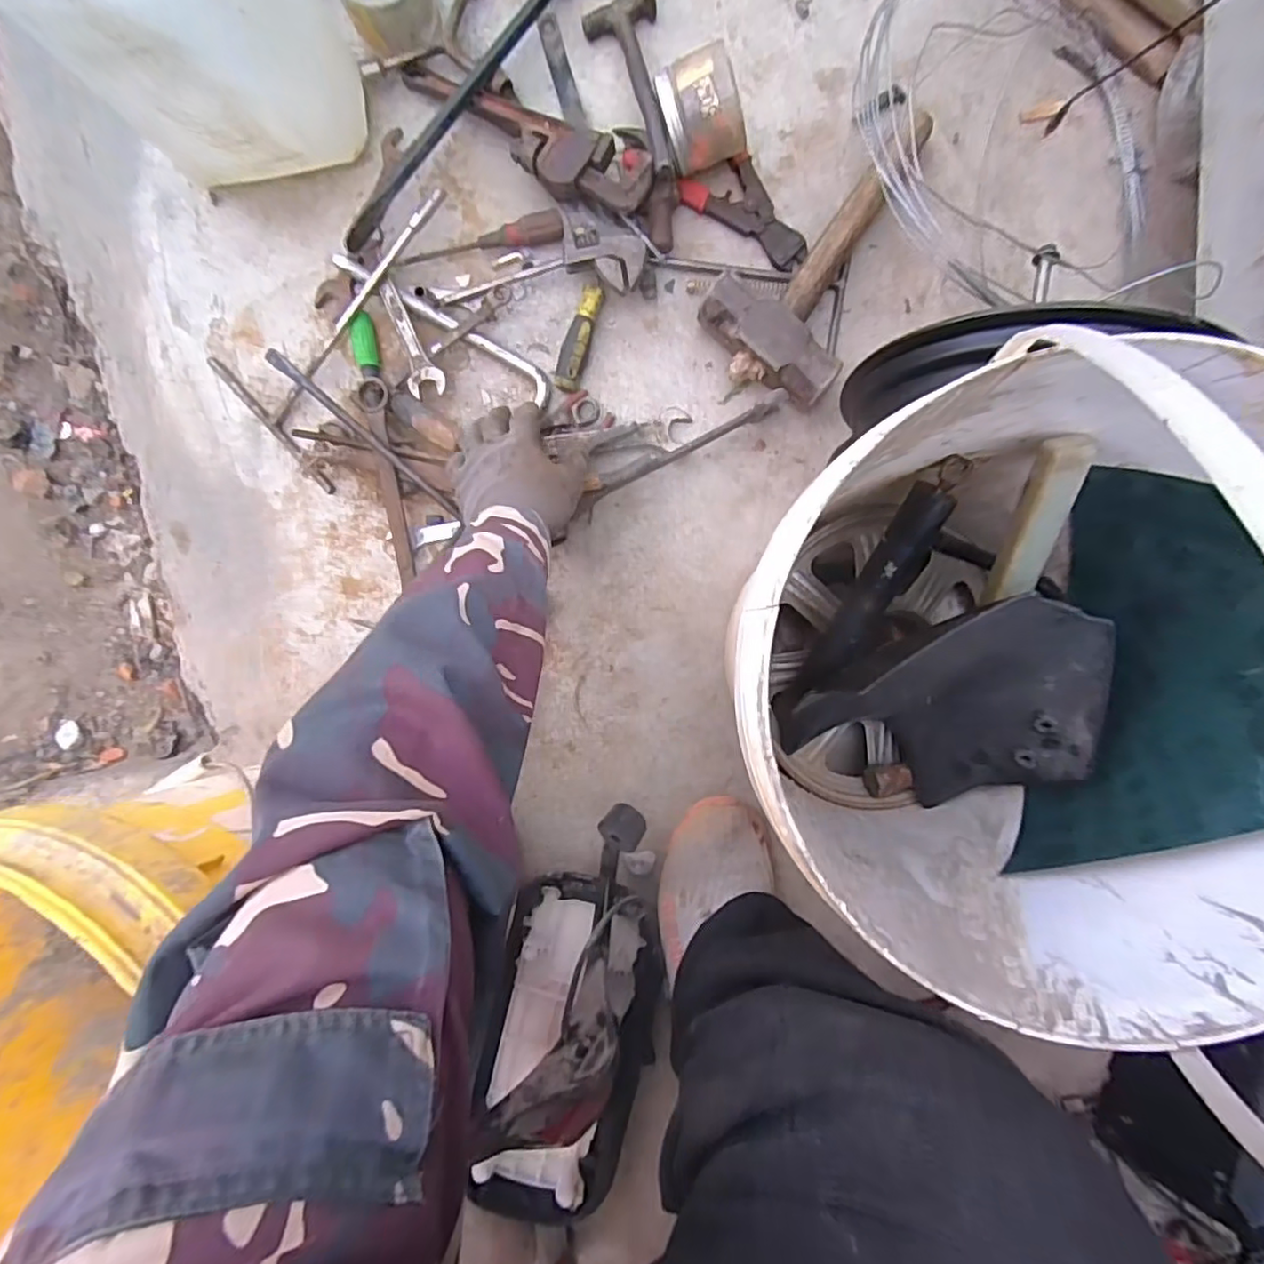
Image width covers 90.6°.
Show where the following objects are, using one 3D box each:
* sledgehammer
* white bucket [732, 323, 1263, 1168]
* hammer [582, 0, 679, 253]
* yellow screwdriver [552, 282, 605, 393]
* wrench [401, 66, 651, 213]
[{"bbox_3d":[0.179,-0.338,0.602,0.139,0.064,0.222,38,89,-2],"label":"sledgehammer"},{"bbox_3d":[0.215,0.028,0.408,0.293,0.329,0.301,0,90,-2],"label":"white bucket"},{"bbox_3d":[0.005,-0.495,0.592,0.071,0.053,0.256,-7,90,-2],"label":"hammer"},{"bbox_3d":[-0.054,-0.291,0.623,0.025,0.027,0.102,16,90,-2],"label":"yellow screwdriver"},{"bbox_3d":[-0.108,-0.484,0.604,0.286,0.032,0.066,37,89,12],"label":"wrench"}]

